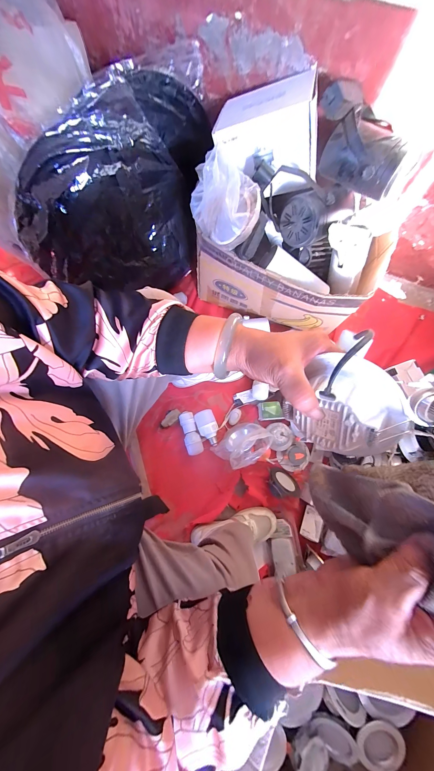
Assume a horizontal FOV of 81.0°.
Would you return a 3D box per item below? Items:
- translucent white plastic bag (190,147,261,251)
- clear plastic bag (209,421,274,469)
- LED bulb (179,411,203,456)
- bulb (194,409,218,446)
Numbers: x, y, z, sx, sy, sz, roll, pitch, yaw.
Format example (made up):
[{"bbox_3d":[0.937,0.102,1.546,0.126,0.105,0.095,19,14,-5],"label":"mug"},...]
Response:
[{"bbox_3d":[0.015,-0.376,0.520,0.149,0.132,0.118,14,79,2],"label":"translucent white plastic bag"},{"bbox_3d":[0.073,0.166,0.715,0.110,0.100,0.143,43,82,7],"label":"clear plastic bag"},{"bbox_3d":[-0.078,0.142,0.759,0.045,0.048,0.126,-17,80,-4],"label":"LED bulb"},{"bbox_3d":[-0.026,0.127,0.755,0.056,0.048,0.103,-20,80,-4],"label":"bulb"}]

